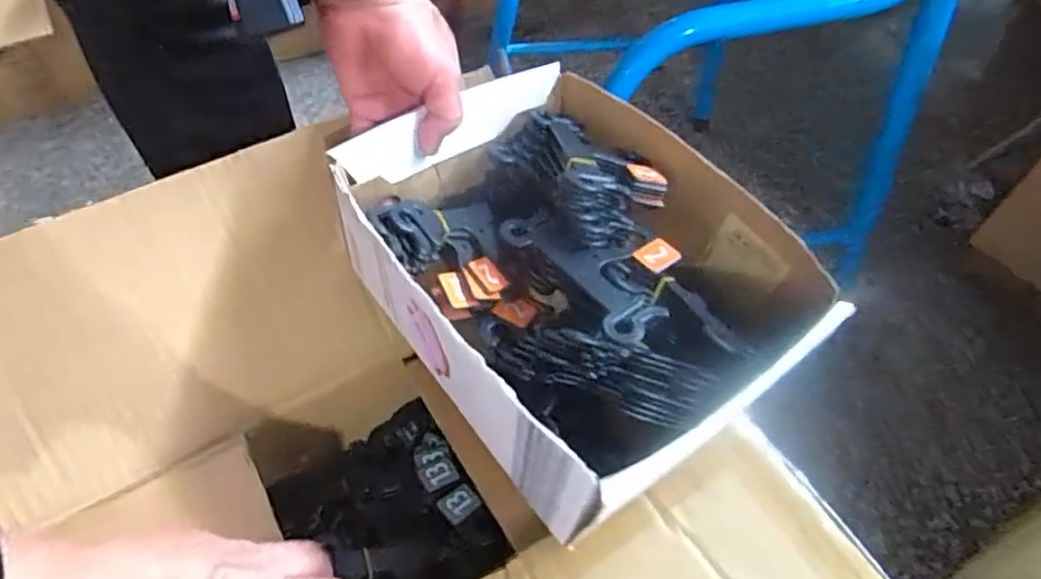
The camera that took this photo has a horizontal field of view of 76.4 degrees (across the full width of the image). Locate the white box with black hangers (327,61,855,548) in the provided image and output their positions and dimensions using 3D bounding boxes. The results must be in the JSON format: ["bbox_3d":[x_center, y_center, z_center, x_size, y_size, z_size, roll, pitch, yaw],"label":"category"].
[{"bbox_3d":[0.026,-0.019,0.376,0.187,0.078,0.230,-30,60,-22],"label":"white box with black hangers"}]

